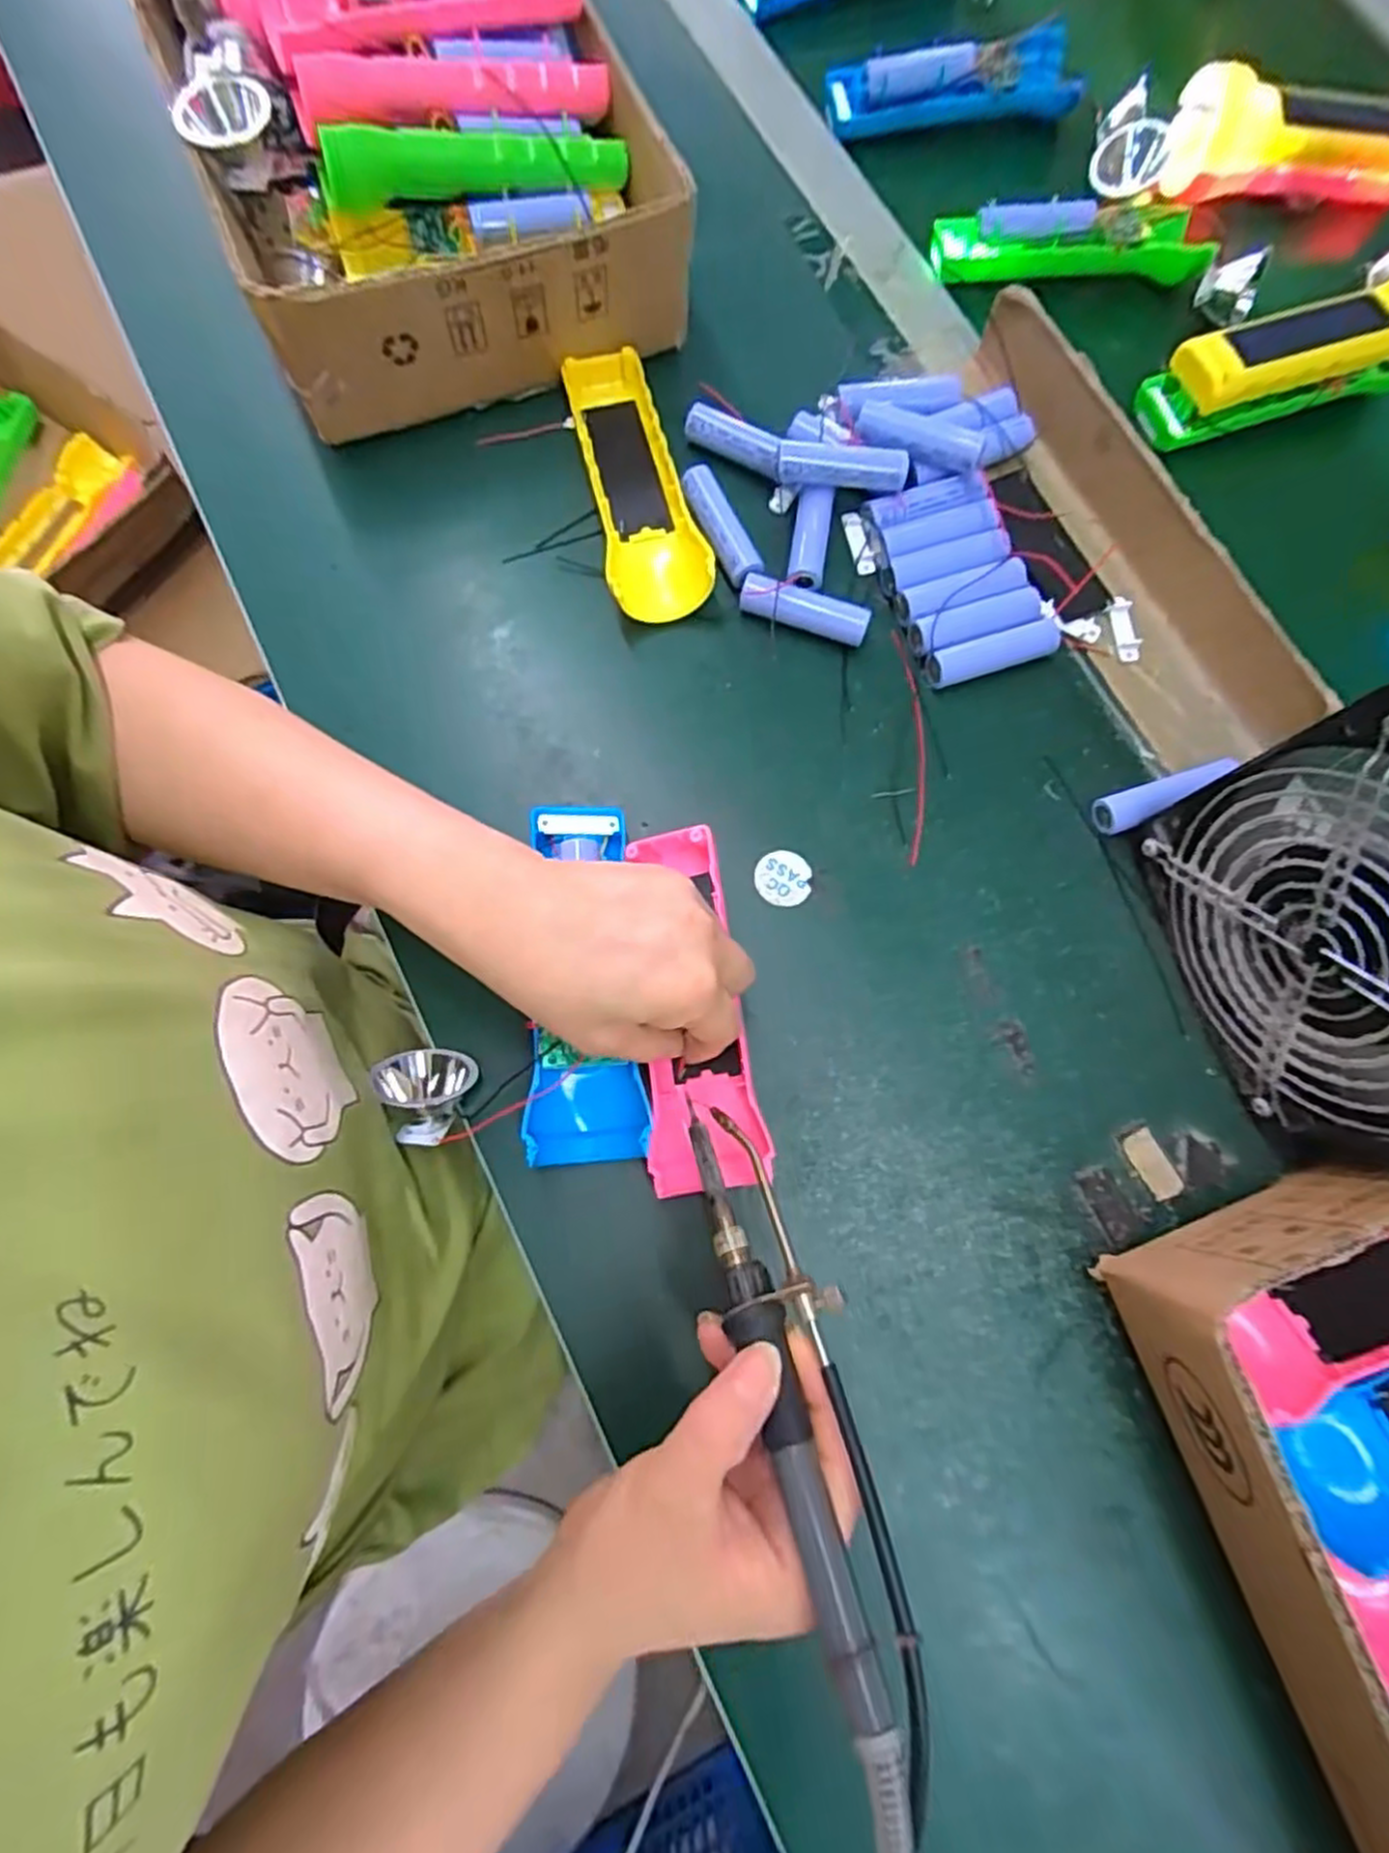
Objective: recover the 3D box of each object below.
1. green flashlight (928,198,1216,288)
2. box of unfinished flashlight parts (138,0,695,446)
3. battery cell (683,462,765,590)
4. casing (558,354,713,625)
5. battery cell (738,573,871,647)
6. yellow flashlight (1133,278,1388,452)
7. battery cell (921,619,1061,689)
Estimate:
[{"bbox_3d":[0.217,-0.393,0.431,0.150,0.029,0.028,2,77,0],"label":"green flashlight"},{"bbox_3d":[-0.150,-0.427,0.393,0.220,0.107,0.299,-19,78,-5],"label":"box of unfinished flashlight parts"},{"bbox_3d":[0.012,-0.205,0.390,0.018,0.016,0.067,-26,79,-7],"label":"battery cell"},{"bbox_3d":[-0.031,-0.231,0.393,0.048,0.030,0.154,-12,77,-4],"label":"casing"},{"bbox_3d":[0.055,-0.159,0.381,0.065,0.021,0.016,18,77,3],"label":"battery cell"},{"bbox_3d":[0.330,-0.311,0.409,0.163,0.042,0.050,-16,78,-4],"label":"yellow flashlight"},{"bbox_3d":[0.150,-0.136,0.377,0.071,0.014,0.017,-16,78,-5],"label":"battery cell"}]

